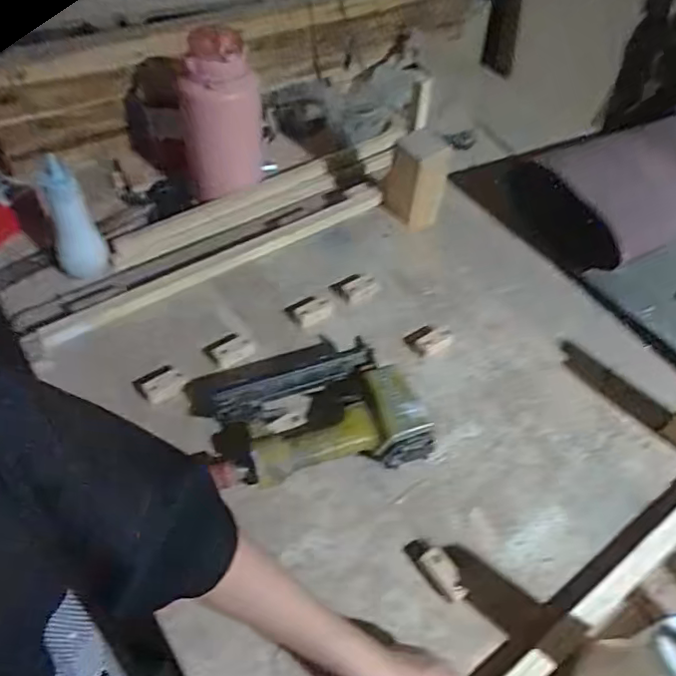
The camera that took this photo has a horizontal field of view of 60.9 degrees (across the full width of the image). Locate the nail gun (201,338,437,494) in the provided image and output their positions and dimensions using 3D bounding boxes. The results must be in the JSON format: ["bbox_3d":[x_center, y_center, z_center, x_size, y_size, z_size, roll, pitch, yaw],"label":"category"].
[{"bbox_3d":[-0.022,0.096,0.641,0.208,0.063,0.162,-21,54,-20],"label":"nail gun"}]

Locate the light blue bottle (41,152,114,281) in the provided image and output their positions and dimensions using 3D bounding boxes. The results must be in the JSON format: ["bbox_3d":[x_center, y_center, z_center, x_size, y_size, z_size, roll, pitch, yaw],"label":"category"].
[{"bbox_3d":[-0.385,-0.169,0.831,0.070,0.187,0.053,-20,54,-20],"label":"light blue bottle"}]

